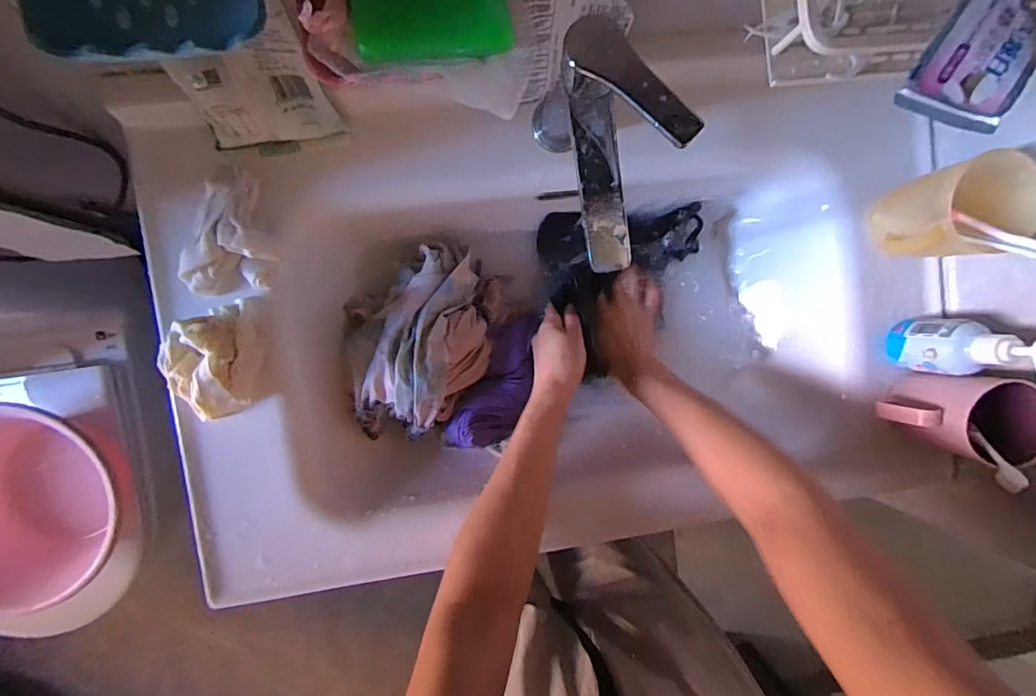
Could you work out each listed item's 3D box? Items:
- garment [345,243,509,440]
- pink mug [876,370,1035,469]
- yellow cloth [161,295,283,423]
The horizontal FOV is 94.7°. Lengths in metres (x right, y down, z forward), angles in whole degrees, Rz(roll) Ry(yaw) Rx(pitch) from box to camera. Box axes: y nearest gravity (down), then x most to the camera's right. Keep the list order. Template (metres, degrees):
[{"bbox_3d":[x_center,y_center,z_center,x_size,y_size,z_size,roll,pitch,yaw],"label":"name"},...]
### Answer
[{"bbox_3d":[-0.113,-0.010,0.541,0.165,0.086,0.228,38,89,-6],"label":"garment"},{"bbox_3d":[0.425,0.063,0.472,0.103,0.108,0.079,19,91,-7],"label":"pink mug"},{"bbox_3d":[-0.277,0.011,0.442,0.084,0.052,0.108,-7,94,-6],"label":"yellow cloth"}]

